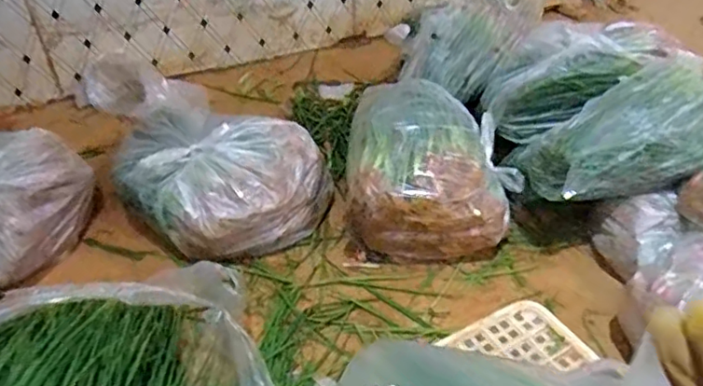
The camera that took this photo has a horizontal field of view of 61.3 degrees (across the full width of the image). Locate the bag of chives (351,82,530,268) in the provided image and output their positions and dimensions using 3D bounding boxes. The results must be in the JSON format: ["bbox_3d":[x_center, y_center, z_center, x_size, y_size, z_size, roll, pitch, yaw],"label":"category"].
[{"bbox_3d":[0.164,-0.065,1.275,0.339,0.234,0.390,0,40,4],"label":"bag of chives"}]

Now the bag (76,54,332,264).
[{"bbox_3d":[-0.339,-0.102,1.346,0.369,0.241,0.590,-26,45,-25],"label":"bag"}]

